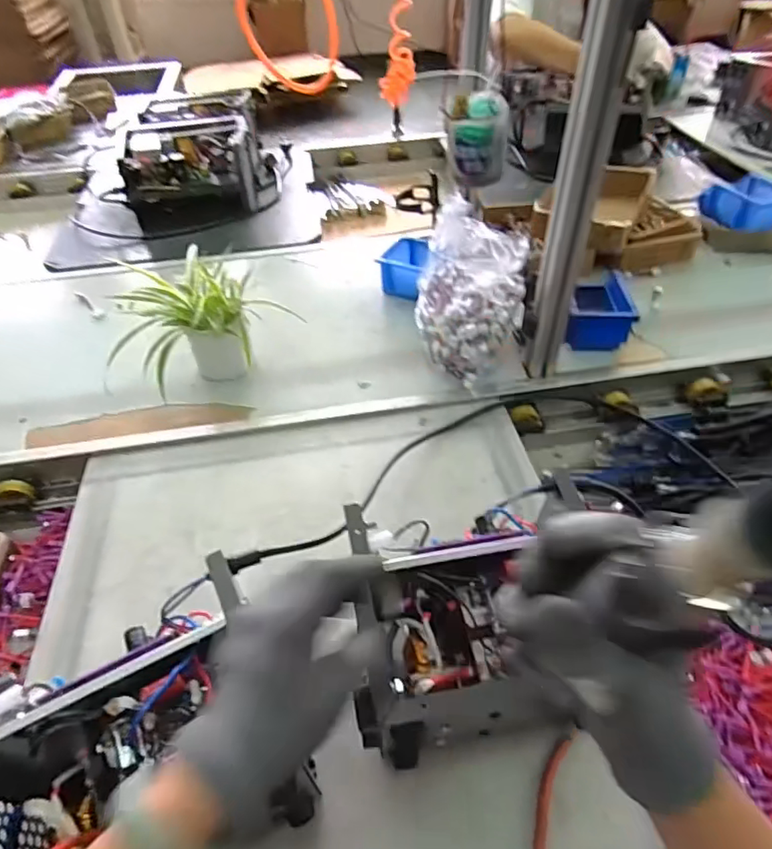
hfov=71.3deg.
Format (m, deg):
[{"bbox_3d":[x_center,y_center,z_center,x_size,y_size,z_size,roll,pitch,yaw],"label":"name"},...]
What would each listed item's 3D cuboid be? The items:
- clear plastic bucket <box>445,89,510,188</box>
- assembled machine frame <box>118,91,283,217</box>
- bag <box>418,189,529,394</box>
[{"bbox_3d":[0.092,-0.291,0.552,0.062,0.075,0.061,4,46,7],"label":"clear plastic bucket"},{"bbox_3d":[-0.455,-0.677,1.340,0.330,0.171,0.412,-12,46,-9],"label":"assembled machine frame"},{"bbox_3d":[0.124,-0.189,0.805,0.162,0.211,0.155,26,52,25],"label":"bag"}]

